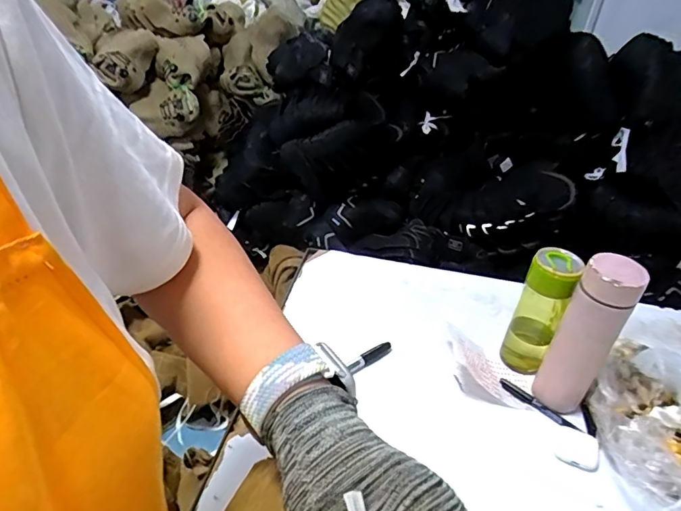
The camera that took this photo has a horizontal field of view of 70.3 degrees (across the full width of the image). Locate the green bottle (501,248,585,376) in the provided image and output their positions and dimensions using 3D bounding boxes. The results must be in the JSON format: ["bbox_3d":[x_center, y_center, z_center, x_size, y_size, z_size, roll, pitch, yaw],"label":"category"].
[{"bbox_3d":[0.279,0.080,0.683,0.061,0.191,0.069,24,41,24],"label":"green bottle"}]

